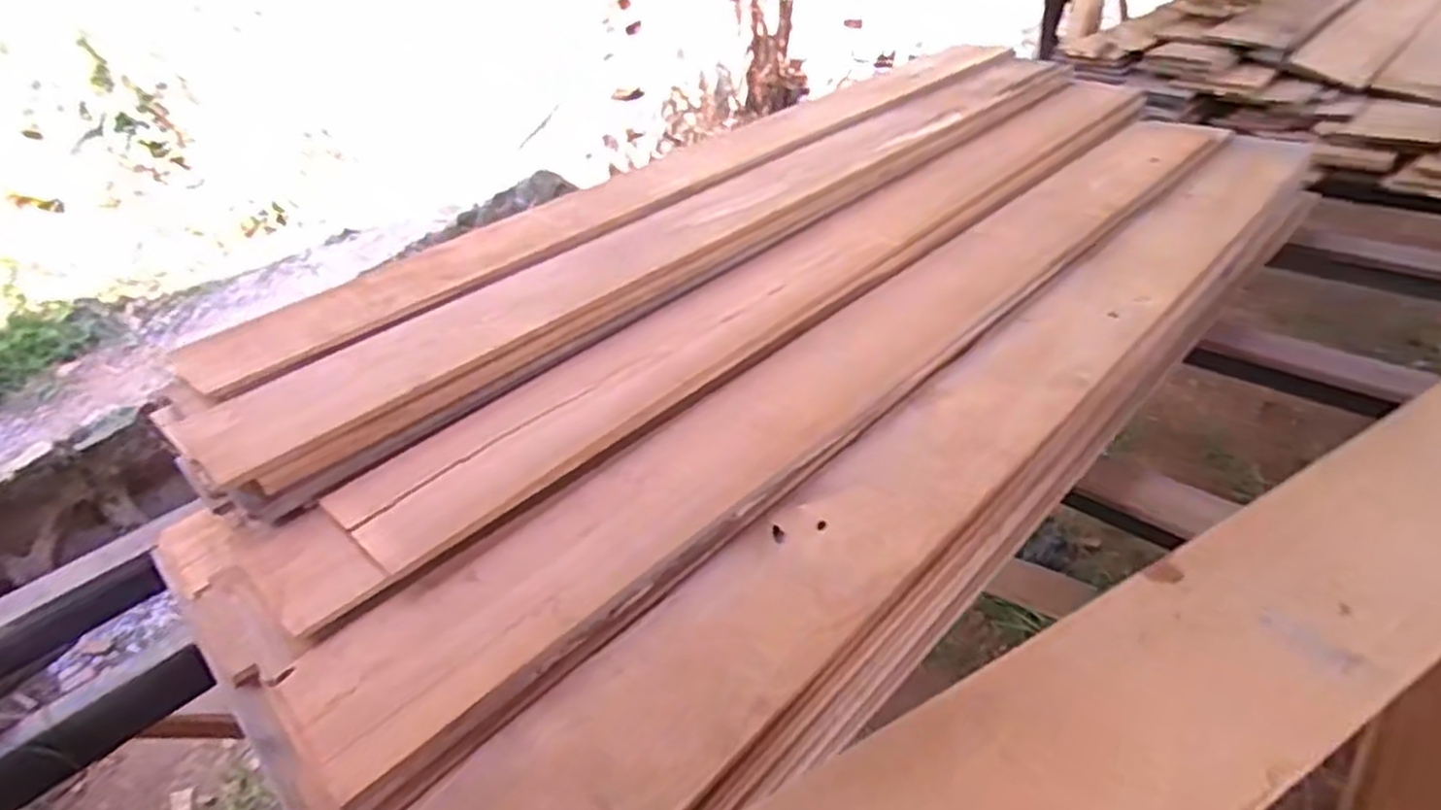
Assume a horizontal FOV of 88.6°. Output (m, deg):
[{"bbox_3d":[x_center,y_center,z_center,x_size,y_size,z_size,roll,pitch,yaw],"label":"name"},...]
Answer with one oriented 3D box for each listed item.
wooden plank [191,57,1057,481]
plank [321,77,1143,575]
[{"bbox_3d":[0.081,-0.386,1.418,1.986,0.030,0.171,-33,57,-32],"label":"wooden plank"},{"bbox_3d":[0.243,-0.306,1.383,0.198,0.038,1.930,28,49,36],"label":"plank"}]

